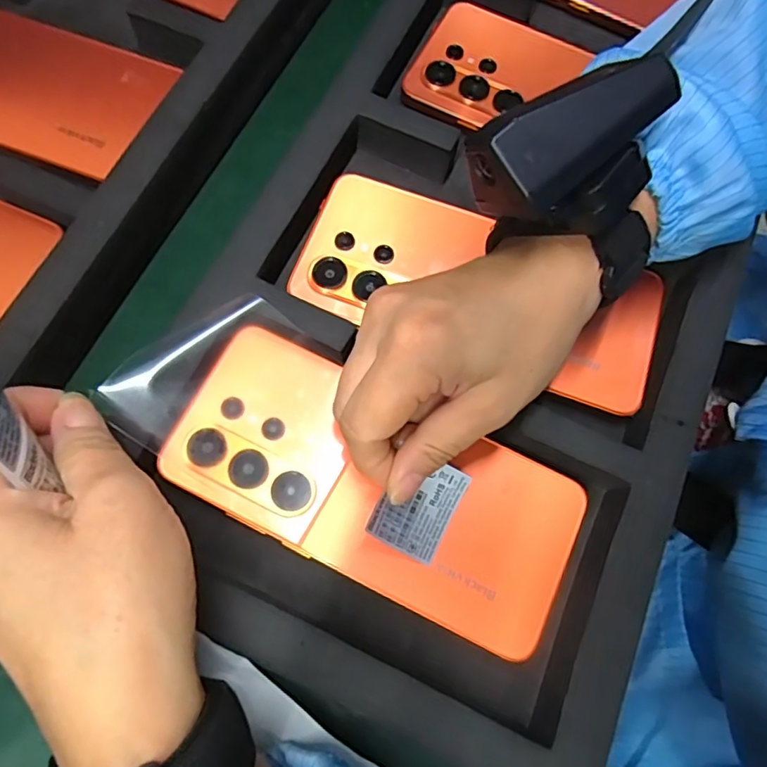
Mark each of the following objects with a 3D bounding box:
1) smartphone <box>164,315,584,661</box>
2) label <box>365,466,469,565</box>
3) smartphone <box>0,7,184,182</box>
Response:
[{"bbox_3d":[-0.004,0.042,0.231,0.170,0.009,0.077,26,73,2],"label":"smartphone"},{"bbox_3d":[0.014,0.049,0.221,0.033,0.005,0.039,32,78,-16],"label":"label"},{"bbox_3d":[-0.194,-0.160,0.281,0.156,0.008,0.078,19,72,8],"label":"smartphone"}]

